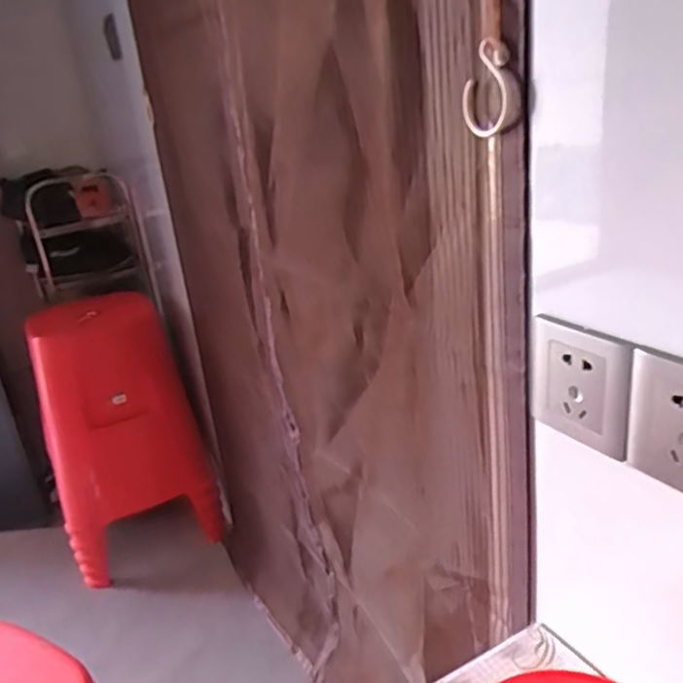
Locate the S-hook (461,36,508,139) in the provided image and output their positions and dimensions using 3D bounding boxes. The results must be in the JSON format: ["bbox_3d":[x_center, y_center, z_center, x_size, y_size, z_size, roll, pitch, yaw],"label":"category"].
[{"bbox_3d":[0.102,-0.178,0.451,0.012,0.063,0.047,-17,25,-23],"label":"S-hook"}]

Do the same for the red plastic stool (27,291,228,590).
[{"bbox_3d":[-0.560,0.227,1.611,0.358,0.621,0.291,-17,25,-23],"label":"red plastic stool"}]

